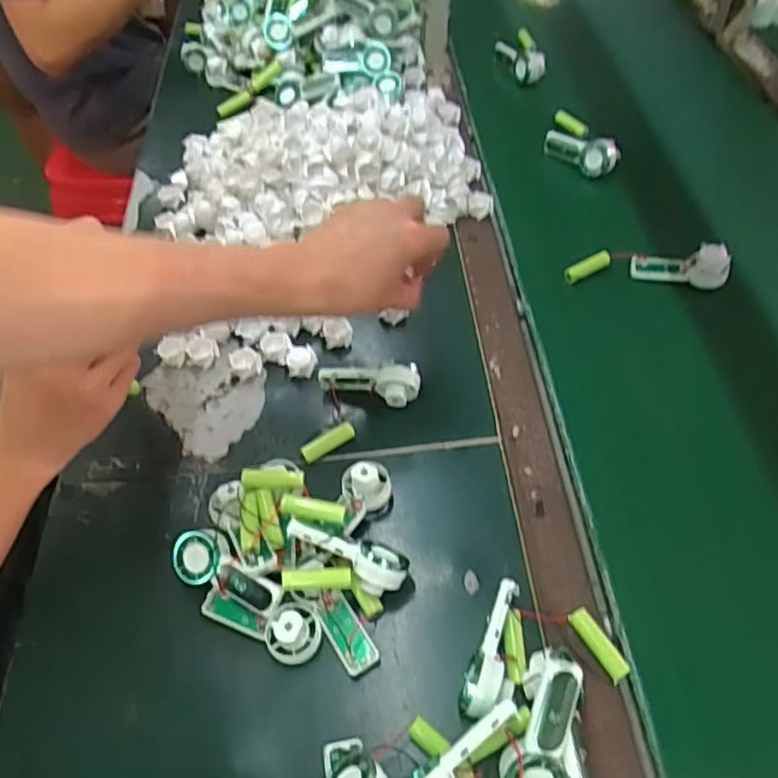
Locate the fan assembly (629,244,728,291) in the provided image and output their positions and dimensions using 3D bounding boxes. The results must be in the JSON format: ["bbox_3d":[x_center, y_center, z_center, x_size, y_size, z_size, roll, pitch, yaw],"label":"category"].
[{"bbox_3d":[0.306,-0.130,0.667,0.094,0.031,0.035,4,54,23],"label":"fan assembly"}]

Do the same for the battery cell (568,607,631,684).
[{"bbox_3d":[0.150,0.183,0.453,0.016,0.015,0.052,-27,56,-15],"label":"battery cell"}]

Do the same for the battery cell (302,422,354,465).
[{"bbox_3d":[-0.055,0.047,0.562,0.052,0.017,0.016,-34,58,-19],"label":"battery cell"}]

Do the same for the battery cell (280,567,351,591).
[{"bbox_3d":[-0.053,0.139,0.461,0.049,0.013,0.014,-6,53,0],"label":"battery cell"}]

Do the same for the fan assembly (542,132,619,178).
[{"bbox_3d":[0.242,-0.303,0.796,0.098,0.032,0.053,31,61,24],"label":"fan assembly"}]

